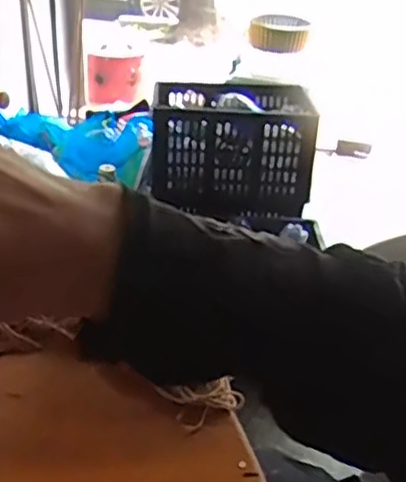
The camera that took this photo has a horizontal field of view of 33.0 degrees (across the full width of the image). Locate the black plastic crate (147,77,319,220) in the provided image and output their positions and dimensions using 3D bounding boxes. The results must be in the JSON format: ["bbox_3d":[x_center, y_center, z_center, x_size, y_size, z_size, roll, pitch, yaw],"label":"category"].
[{"bbox_3d":[0.079,-0.261,1.902,0.427,0.282,0.271,3,30,1],"label":"black plastic crate"}]

